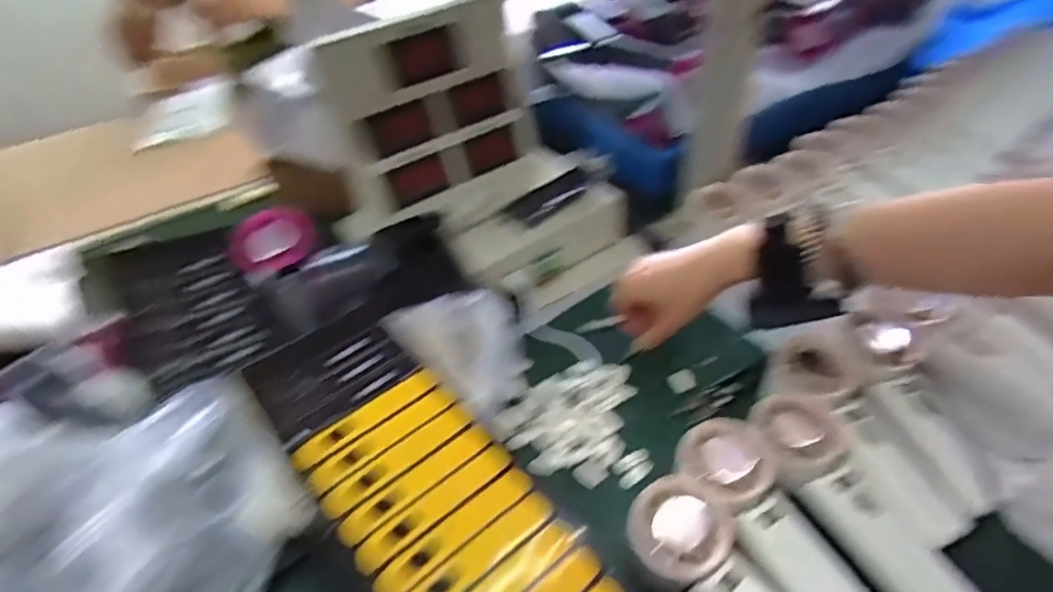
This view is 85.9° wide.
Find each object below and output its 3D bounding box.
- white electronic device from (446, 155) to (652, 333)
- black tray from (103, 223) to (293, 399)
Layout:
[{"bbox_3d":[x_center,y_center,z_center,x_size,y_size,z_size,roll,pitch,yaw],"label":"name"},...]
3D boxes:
[{"bbox_3d":[0.024,-0.053,0.581,0.202,0.072,0.109,-31,48,-26],"label":"white electronic device"},{"bbox_3d":[-0.290,0.007,0.484,0.104,0.019,0.143,-29,75,-31],"label":"black tray"}]

